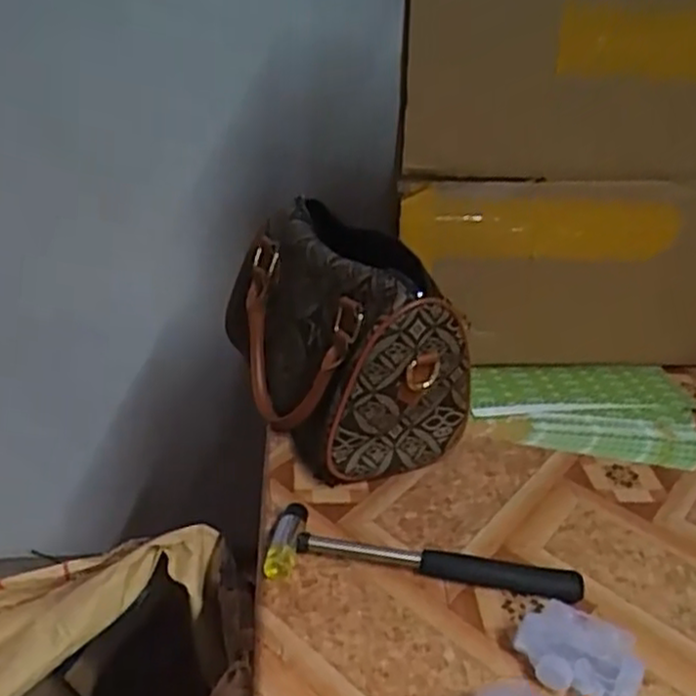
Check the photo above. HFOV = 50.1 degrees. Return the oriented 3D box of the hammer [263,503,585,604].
[{"bbox_3d":[0.050,0.139,0.508,0.206,0.017,0.058,4,27,3],"label":"hammer"}]

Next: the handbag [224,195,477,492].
[{"bbox_3d":[-0.002,-0.011,0.638,0.142,0.160,0.228,-9,29,-21],"label":"handbag"}]

